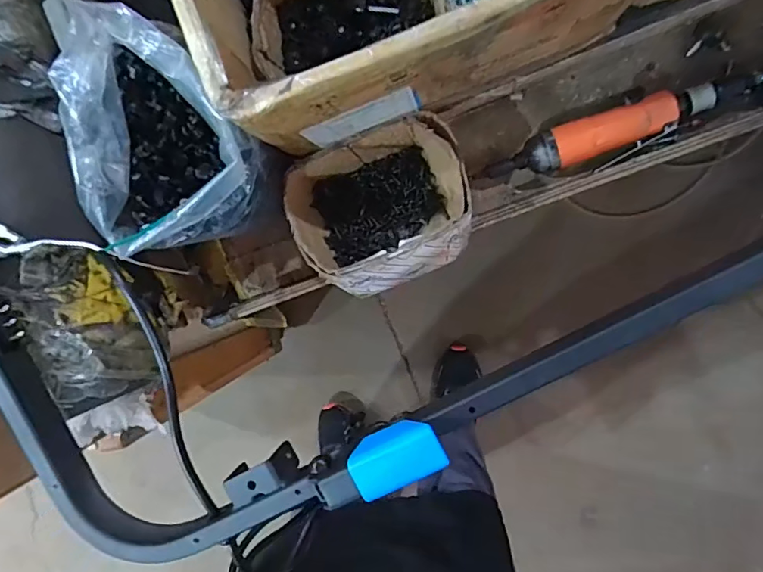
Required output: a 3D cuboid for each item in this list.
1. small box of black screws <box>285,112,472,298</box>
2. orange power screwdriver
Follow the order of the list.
[{"bbox_3d":[0.001,-0.081,0.531,0.171,0.105,0.161,-21,70,10],"label":"small box of black screws"},{"bbox_3d":[0.218,-0.150,0.526,0.214,0.044,0.041,-15,93,9],"label":"orange power screwdriver"}]

